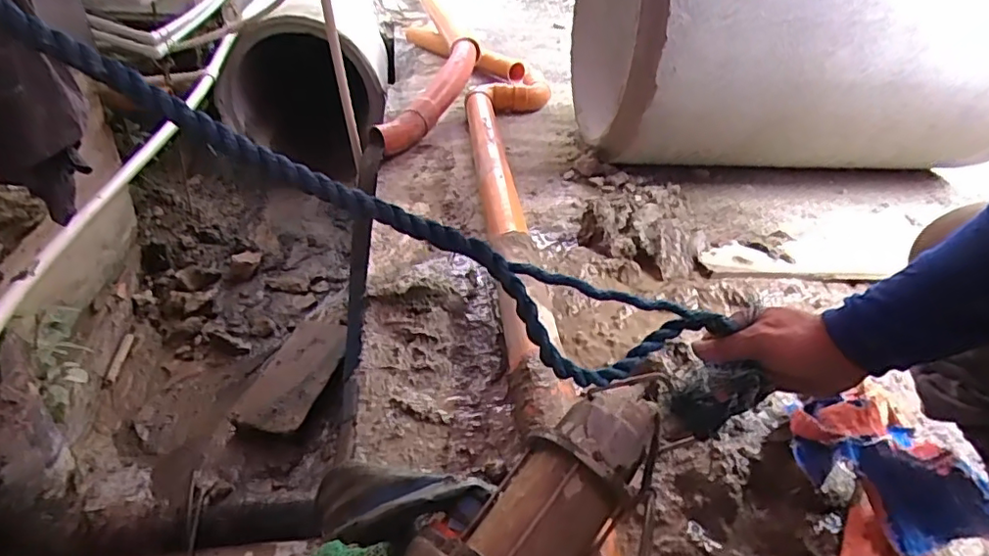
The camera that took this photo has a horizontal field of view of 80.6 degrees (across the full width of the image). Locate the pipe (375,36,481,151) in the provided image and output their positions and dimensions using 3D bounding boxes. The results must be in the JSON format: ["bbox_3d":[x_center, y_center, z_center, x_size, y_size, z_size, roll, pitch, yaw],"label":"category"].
[{"bbox_3d":[-0.188,-0.589,1.842,0.124,0.201,0.681,9,33,8],"label":"pipe"}]

